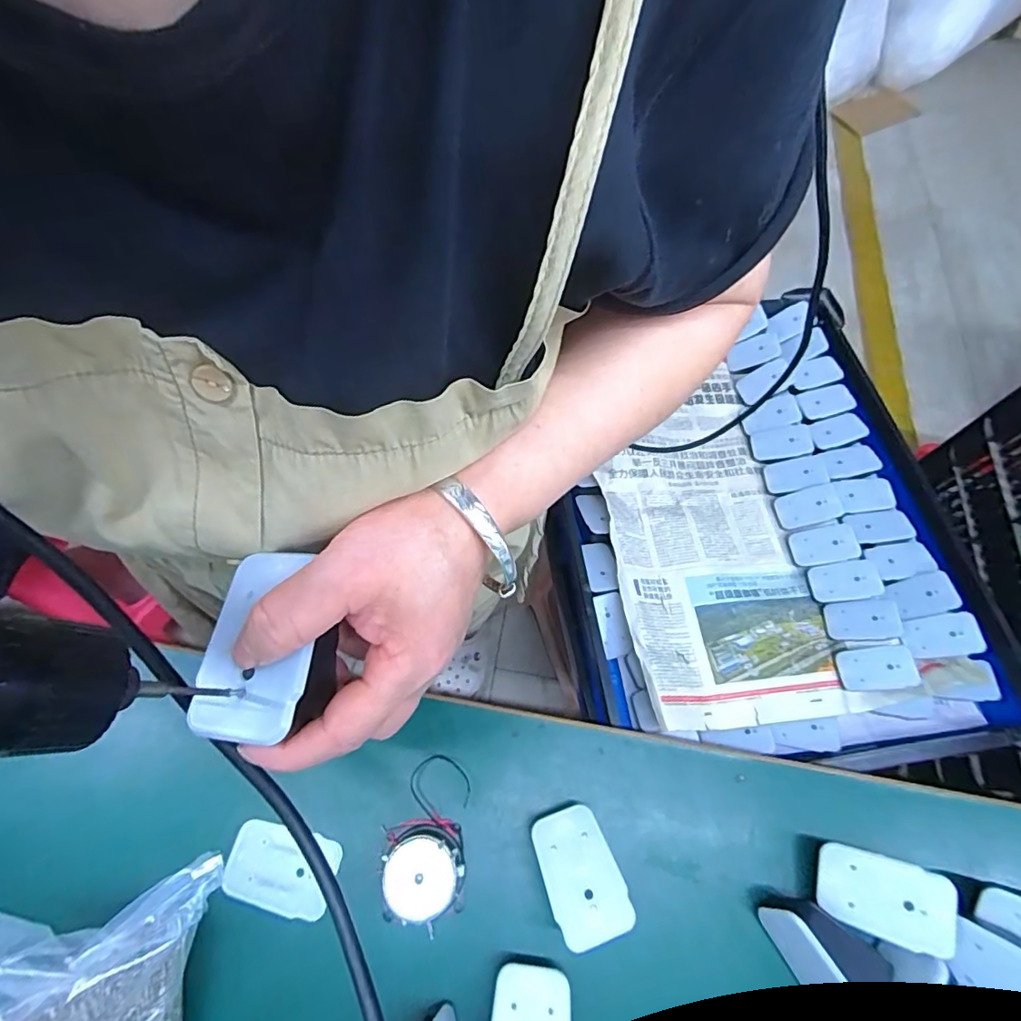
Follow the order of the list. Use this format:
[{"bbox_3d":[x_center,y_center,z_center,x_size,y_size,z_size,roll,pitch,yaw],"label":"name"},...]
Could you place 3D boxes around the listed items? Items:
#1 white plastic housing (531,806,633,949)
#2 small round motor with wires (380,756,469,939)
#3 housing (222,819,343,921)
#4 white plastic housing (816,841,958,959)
[{"bbox_3d":[0.042,0.227,0.340,0.045,0.044,0.066,-14,66,-11],"label":"white plastic housing"},{"bbox_3d":[-0.055,0.213,0.347,0.051,0.036,0.095,3,64,-3],"label":"small round motor with wires"},{"bbox_3d":[-0.149,0.233,0.348,0.069,0.008,0.046,13,64,2],"label":"housing"},{"bbox_3d":[0.229,0.237,0.330,0.070,0.006,0.044,5,71,29],"label":"white plastic housing"}]

